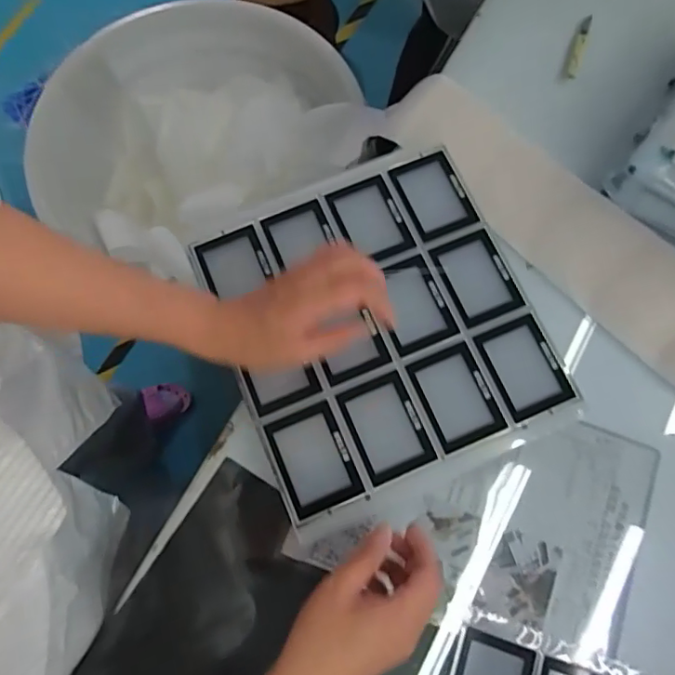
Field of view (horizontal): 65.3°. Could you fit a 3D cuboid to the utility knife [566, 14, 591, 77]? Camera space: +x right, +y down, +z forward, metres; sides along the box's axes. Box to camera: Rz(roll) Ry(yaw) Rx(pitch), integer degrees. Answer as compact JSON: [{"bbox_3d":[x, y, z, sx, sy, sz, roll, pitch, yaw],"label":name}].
[{"bbox_3d":[0.275,-0.334,0.598,0.015,0.018,0.083,18,75,5],"label":"utility knife"}]

